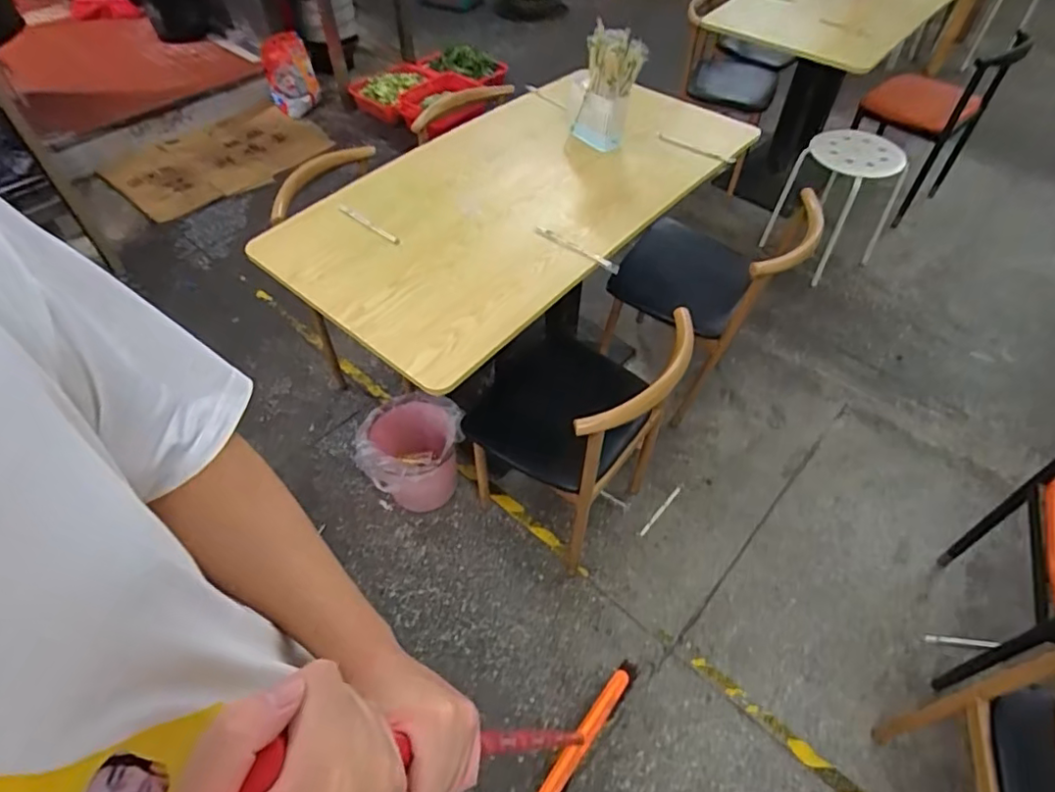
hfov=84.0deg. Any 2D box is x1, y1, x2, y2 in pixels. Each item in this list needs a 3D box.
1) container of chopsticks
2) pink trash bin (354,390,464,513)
[{"bbox_3d":[0.183,-0.703,1.353,0.149,0.244,0.131,10,53,7],"label":"container of chopsticks"},{"bbox_3d":[-0.300,0.145,1.528,0.262,0.257,0.273,-6,53,-5],"label":"pink trash bin"}]

